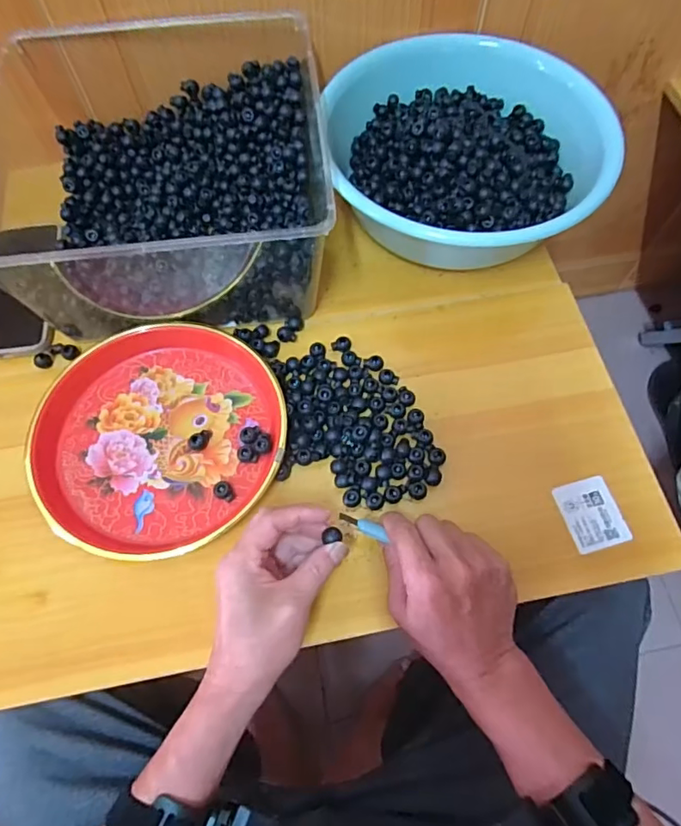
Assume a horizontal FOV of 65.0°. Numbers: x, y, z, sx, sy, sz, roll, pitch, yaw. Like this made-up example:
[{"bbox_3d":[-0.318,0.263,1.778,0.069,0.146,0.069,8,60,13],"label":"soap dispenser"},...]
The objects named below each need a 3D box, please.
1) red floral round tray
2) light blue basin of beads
[{"bbox_3d":[-0.163,0.014,0.482,0.211,0.029,0.213,0,65,0],"label":"red floral round tray"},{"bbox_3d":[0.128,-0.274,0.569,0.274,0.091,0.266,0,65,0],"label":"light blue basin of beads"}]

